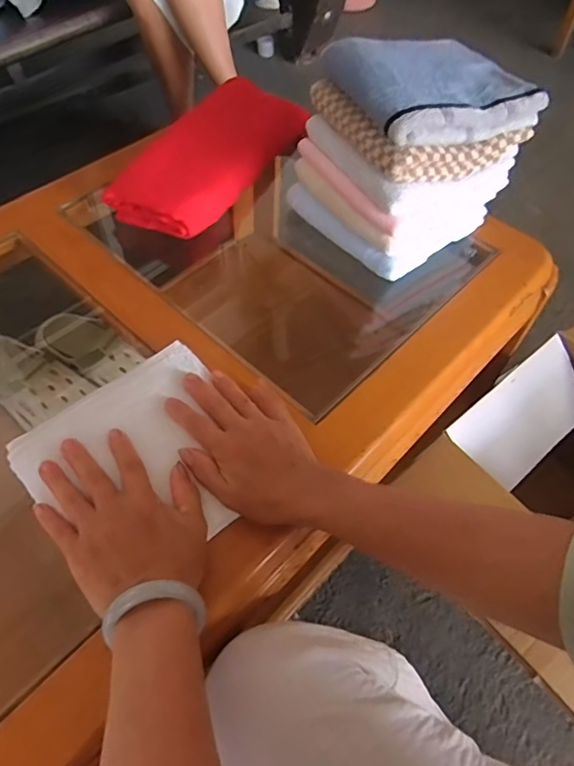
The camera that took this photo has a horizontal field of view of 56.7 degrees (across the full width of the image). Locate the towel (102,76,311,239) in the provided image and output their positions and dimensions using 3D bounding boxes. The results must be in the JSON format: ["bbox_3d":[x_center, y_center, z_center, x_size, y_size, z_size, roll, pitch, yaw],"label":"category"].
[{"bbox_3d":[-0.088,-0.316,0.711,0.121,0.051,0.321,24,59,14],"label":"towel"}]

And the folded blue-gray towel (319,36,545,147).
[{"bbox_3d":[0.151,-0.319,0.563,0.176,0.042,0.159,-15,58,-12],"label":"folded blue-gray towel"}]

